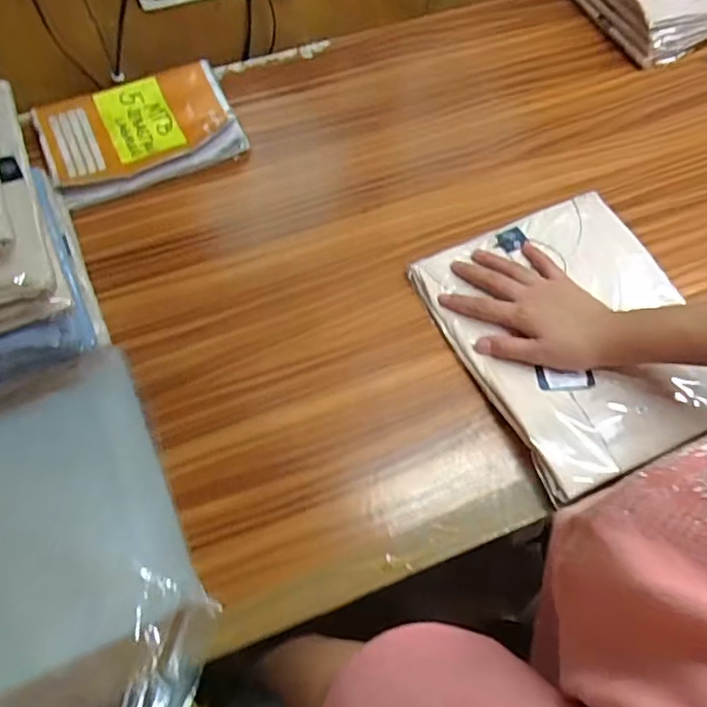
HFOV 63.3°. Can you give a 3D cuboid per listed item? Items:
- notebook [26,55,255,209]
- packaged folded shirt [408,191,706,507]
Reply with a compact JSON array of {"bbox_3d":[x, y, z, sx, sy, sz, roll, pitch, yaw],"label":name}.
[{"bbox_3d":[-0.229,-0.239,0.620,0.198,0.030,0.140,-24,66,-13],"label":"notebook"},{"bbox_3d":[0.206,-0.026,0.525,0.221,0.034,0.258,-22,66,-12],"label":"packaged folded shirt"}]

